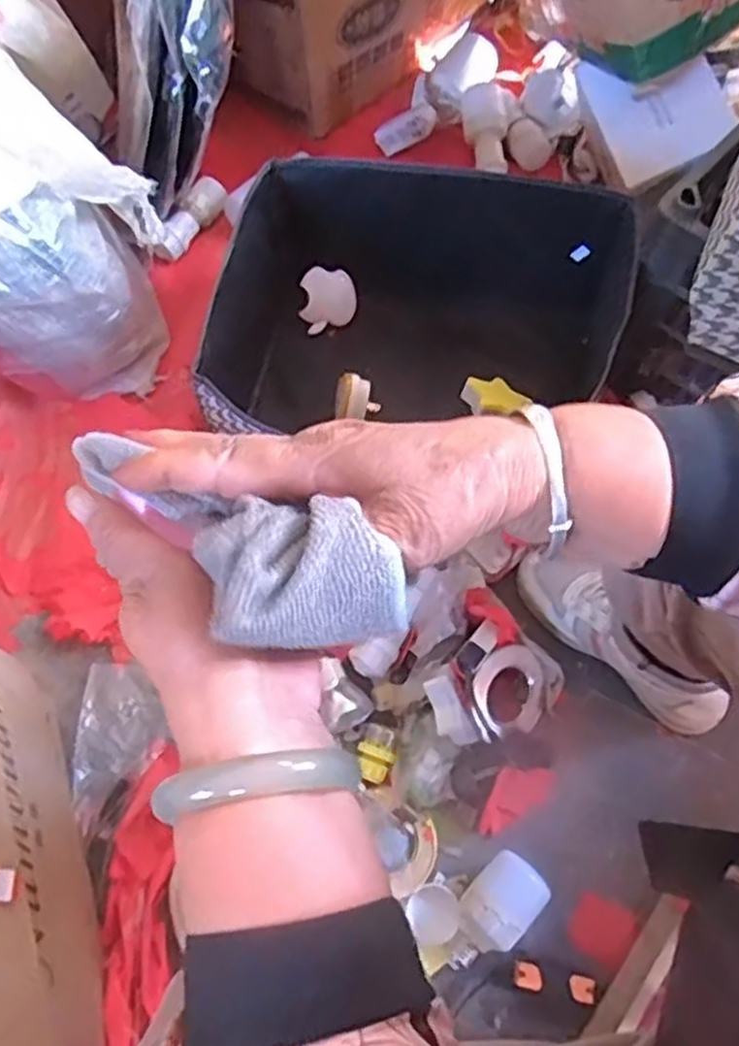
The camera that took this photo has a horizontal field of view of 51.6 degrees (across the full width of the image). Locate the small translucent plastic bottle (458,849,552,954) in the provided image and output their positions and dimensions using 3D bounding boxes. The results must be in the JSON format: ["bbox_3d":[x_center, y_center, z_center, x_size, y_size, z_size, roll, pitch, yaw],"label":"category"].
[{"bbox_3d":[0.117,0.340,0.687,0.055,0.048,0.080,38,73,16],"label":"small translucent plastic bottle"}]

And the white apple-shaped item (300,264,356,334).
[{"bbox_3d":[-0.051,-0.277,0.956,0.068,0.076,0.007,0,23,-5],"label":"white apple-shaped item"}]

